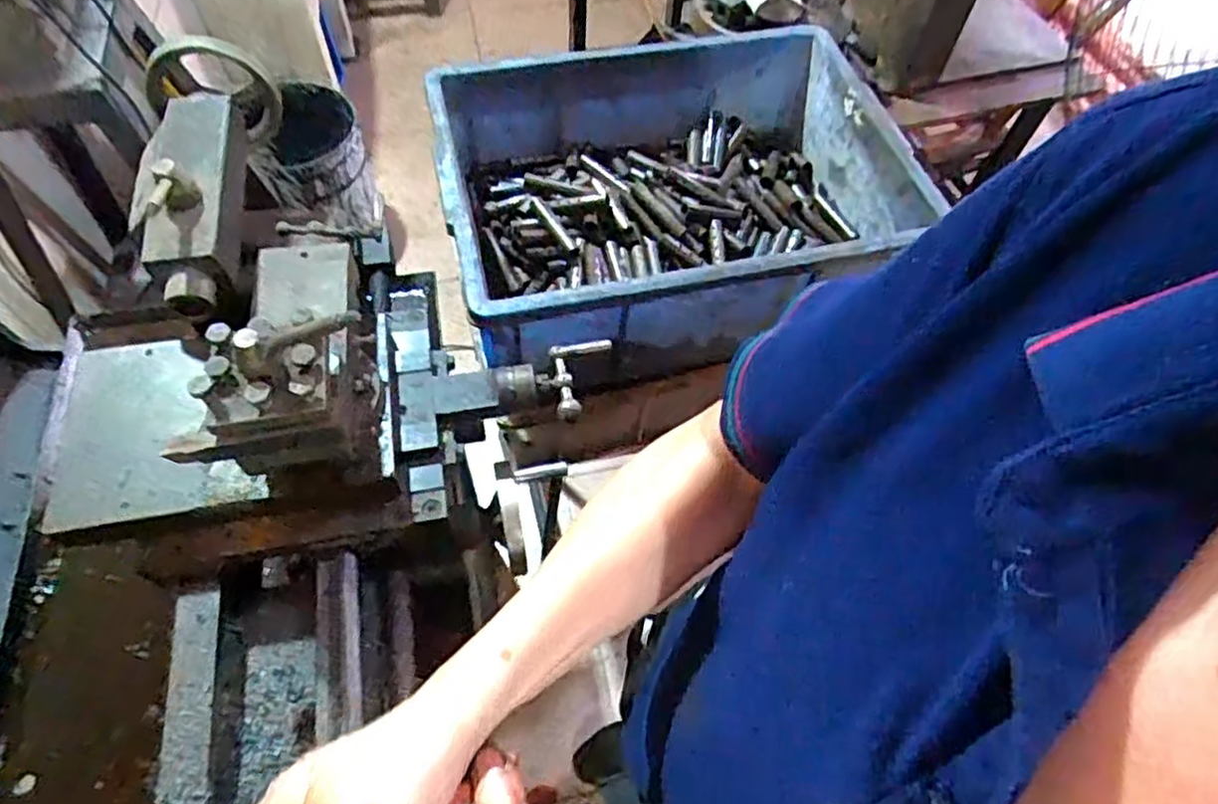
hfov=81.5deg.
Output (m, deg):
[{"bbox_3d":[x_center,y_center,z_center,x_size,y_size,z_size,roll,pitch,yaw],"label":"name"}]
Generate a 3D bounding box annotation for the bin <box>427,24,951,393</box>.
[{"bbox_3d":[0.068,-0.227,0.795,0.467,0.163,0.372,-11,60,-9],"label":"bin"}]

